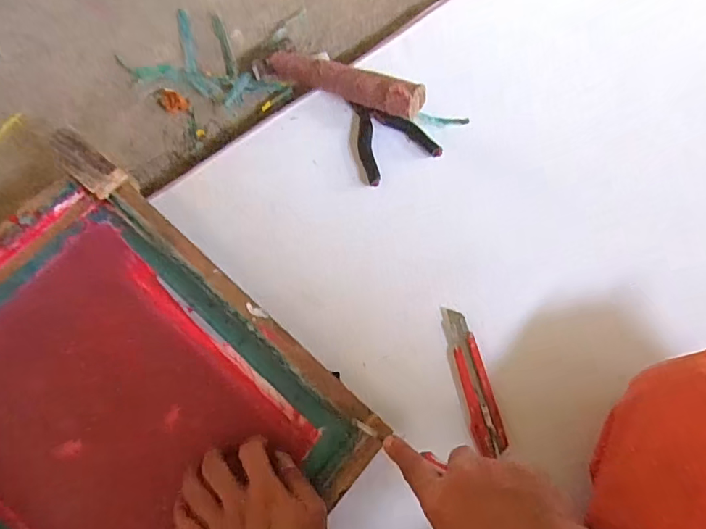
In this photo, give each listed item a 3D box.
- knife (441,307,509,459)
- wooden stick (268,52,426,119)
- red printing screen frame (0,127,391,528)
[{"bbox_3d":[0.131,0.123,0.538,0.031,0.016,0.157,-10,72,-5],"label":"knife"},{"bbox_3d":[-0.014,-0.231,0.625,0.226,0.038,0.038,28,72,31],"label":"wooden stick"},{"bbox_3d":[-0.241,0.151,0.498,0.436,0.076,0.344,40,73,10],"label":"red printing screen frame"}]

